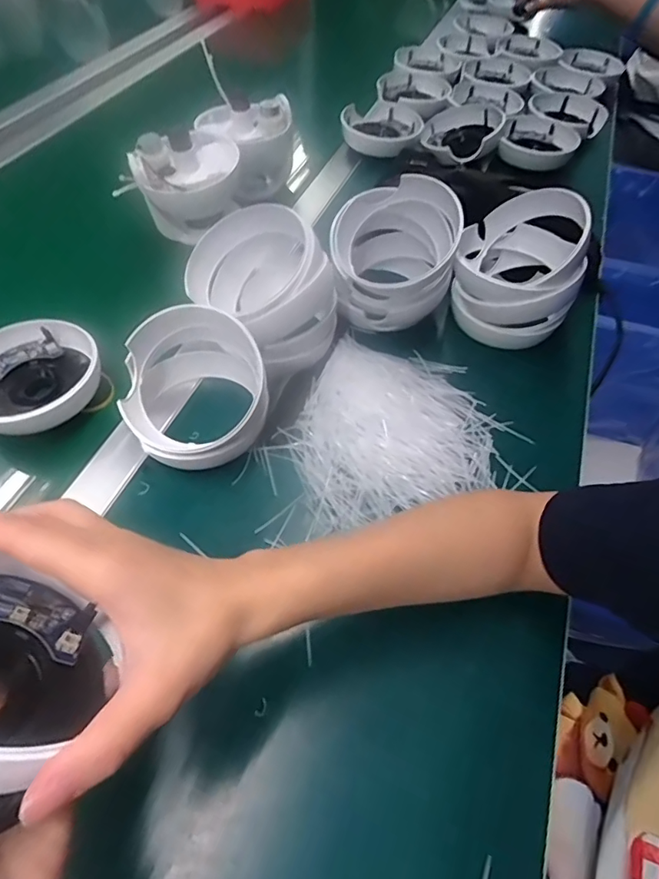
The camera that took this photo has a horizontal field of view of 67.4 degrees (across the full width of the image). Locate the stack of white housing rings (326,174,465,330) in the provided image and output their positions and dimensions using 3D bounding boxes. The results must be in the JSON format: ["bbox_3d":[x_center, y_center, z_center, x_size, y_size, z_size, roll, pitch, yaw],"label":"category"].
[{"bbox_3d":[0.067,-0.189,0.502,0.118,0.113,0.115,19,55,11],"label":"stack of white housing rings"}]

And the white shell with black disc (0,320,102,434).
[{"bbox_3d":[-0.266,-0.058,0.447,0.116,0.041,0.099,-32,62,-23],"label":"white shell with black disc"}]

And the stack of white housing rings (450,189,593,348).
[{"bbox_3d":[0.185,-0.167,0.496,0.115,0.117,0.119,17,55,9],"label":"stack of white housing rings"}]

